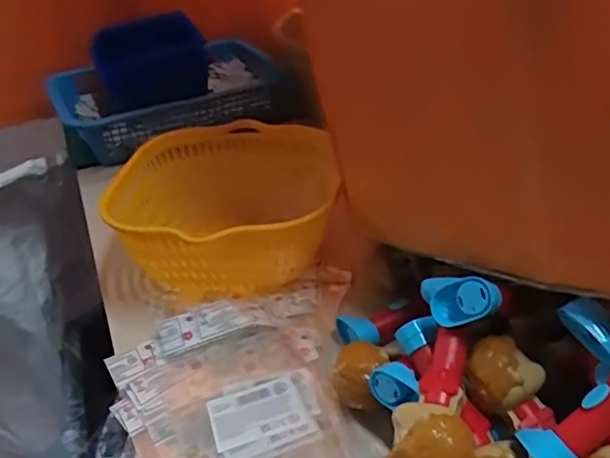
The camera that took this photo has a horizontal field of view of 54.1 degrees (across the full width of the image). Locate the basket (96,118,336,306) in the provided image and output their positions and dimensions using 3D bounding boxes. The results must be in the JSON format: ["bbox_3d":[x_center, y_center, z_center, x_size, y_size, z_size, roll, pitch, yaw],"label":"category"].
[{"bbox_3d":[-0.069,-0.019,0.529,0.182,0.079,0.197,0,35,7],"label":"basket"}]

